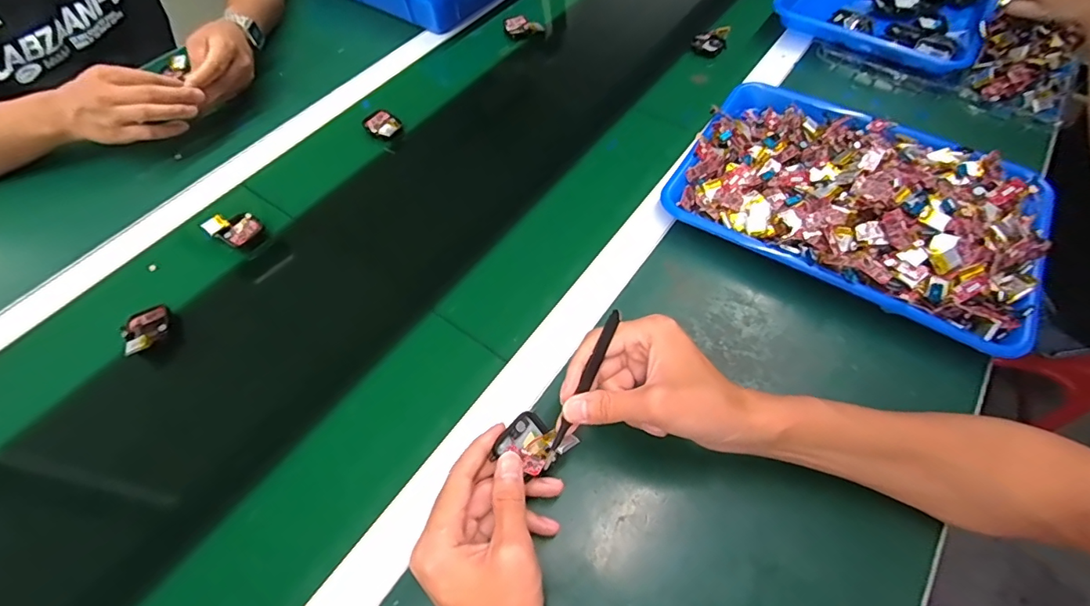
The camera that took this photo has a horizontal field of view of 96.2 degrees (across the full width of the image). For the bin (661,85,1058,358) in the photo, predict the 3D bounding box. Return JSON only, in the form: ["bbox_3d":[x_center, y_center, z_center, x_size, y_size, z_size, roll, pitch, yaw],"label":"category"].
[{"bbox_3d":[0.316,-0.111,0.488,0.333,0.065,0.251,28,63,20],"label":"bin"}]

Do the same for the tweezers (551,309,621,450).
[{"bbox_3d":[0.030,0.054,0.344,0.009,0.010,0.104,24,84,18],"label":"tweezers"}]

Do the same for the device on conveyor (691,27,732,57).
[{"bbox_3d":[0.230,-0.366,0.684,0.047,0.025,0.043,14,59,12],"label":"device on conveyor"}]

